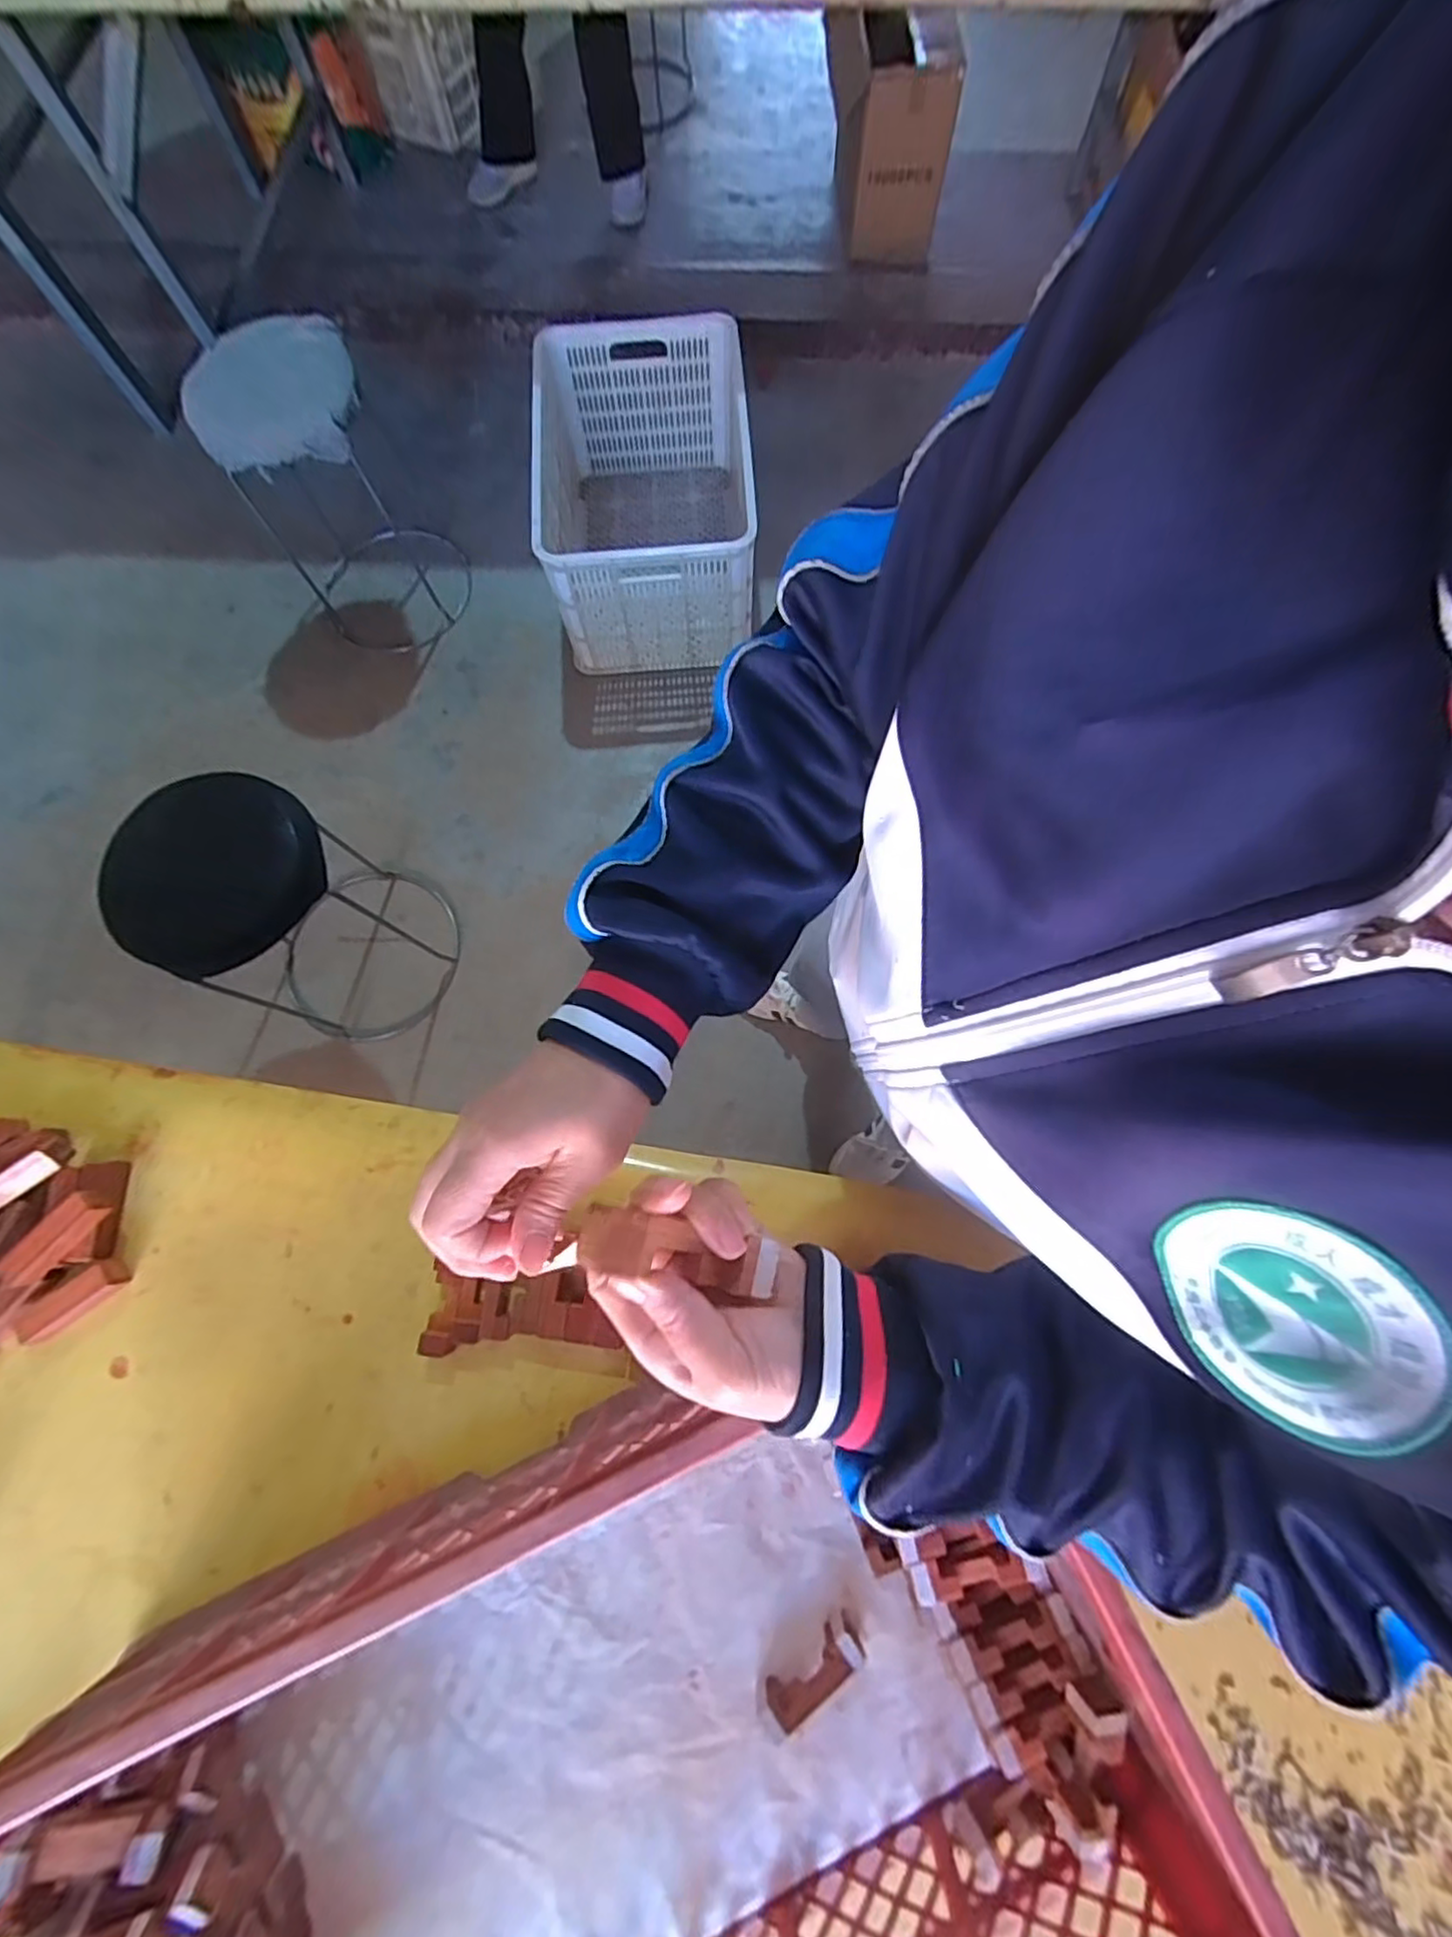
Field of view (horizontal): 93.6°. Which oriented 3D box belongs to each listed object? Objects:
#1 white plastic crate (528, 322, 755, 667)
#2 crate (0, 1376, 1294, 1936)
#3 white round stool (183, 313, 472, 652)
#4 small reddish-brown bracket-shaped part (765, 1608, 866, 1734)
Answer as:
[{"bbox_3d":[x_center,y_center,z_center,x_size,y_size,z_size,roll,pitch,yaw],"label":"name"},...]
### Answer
[{"bbox_3d":[-0.170,-1.021,1.494,0.443,0.315,0.610,-3,74,1],"label":"white plastic crate"},{"bbox_3d":[-0.090,0.480,0.393,0.638,0.176,0.324,-21,75,-4],"label":"crate"},{"bbox_3d":[-0.787,-0.961,1.386,0.314,0.476,0.270,-30,75,-6],"label":"white round stool"},{"bbox_3d":[0.061,0.477,0.463,0.070,0.025,0.023,-38,76,-8],"label":"small reddish-brown bracket-shaped part"}]

